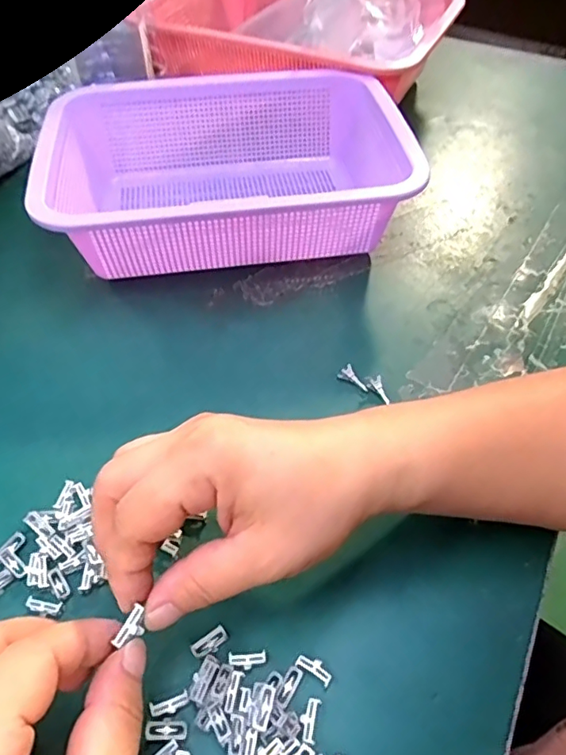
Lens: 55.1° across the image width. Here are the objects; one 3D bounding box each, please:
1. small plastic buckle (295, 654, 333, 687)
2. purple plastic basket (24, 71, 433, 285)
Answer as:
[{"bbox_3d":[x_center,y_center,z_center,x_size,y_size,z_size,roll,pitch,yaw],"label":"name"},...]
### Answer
[{"bbox_3d":[0.014,0.128,0.238,0.017,0.005,0.007,28,56,19],"label":"small plastic buckle"},{"bbox_3d":[-0.043,-0.163,0.425,0.257,0.076,0.178,-4,50,-5],"label":"purple plastic basket"}]

